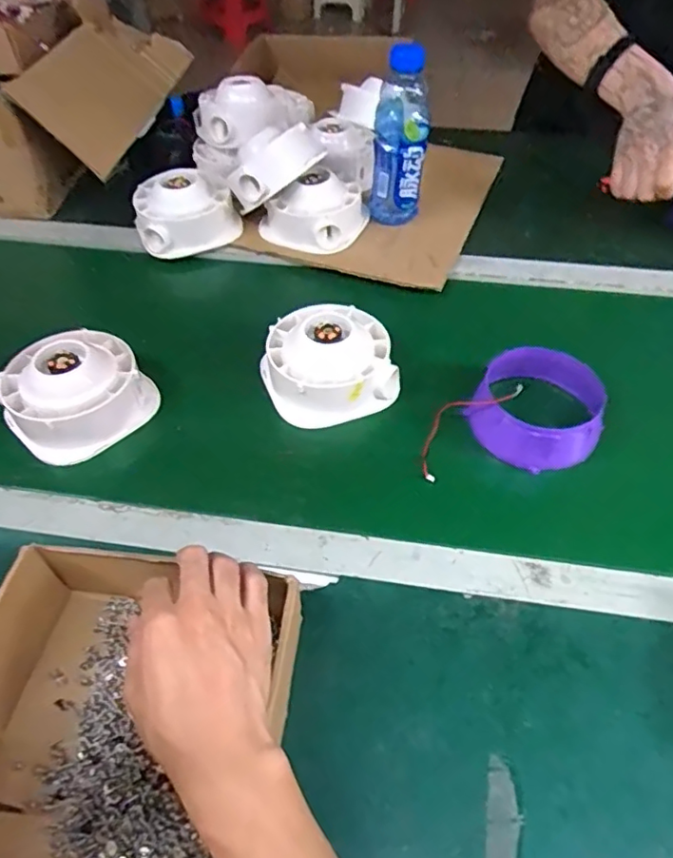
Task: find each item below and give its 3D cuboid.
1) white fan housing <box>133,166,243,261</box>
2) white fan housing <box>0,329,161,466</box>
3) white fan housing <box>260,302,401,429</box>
[{"bbox_3d":[-0.199,-0.288,0.761,0.130,0.067,0.105,-14,51,-11],"label":"white fan housing"},{"bbox_3d":[-0.263,-0.040,0.587,0.131,0.062,0.120,-1,52,1],"label":"white fan housing"},{"bbox_3d":[-0.011,-0.073,0.605,0.128,0.061,0.122,-17,51,-12],"label":"white fan housing"}]

